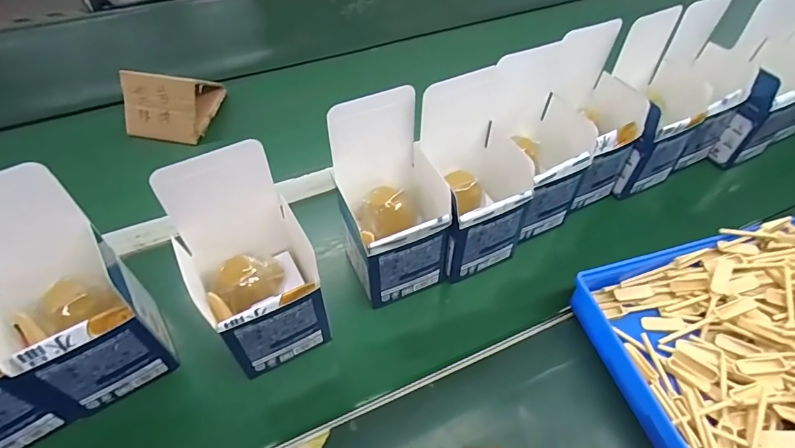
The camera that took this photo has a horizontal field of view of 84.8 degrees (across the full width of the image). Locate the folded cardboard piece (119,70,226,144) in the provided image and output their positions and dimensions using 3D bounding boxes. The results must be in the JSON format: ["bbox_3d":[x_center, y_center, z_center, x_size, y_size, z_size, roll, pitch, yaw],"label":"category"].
[{"bbox_3d":[-0.310,-0.173,0.596,0.098,0.072,0.099,7,51,6],"label":"folded cardboard piece"}]

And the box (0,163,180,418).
[{"bbox_3d":[-0.256,0.053,0.339,0.095,0.169,0.108,-29,56,-22],"label":"box"}]

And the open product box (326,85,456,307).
[{"bbox_3d":[-0.006,-0.021,0.400,0.095,0.167,0.110,-12,51,-9],"label":"open product box"}]

